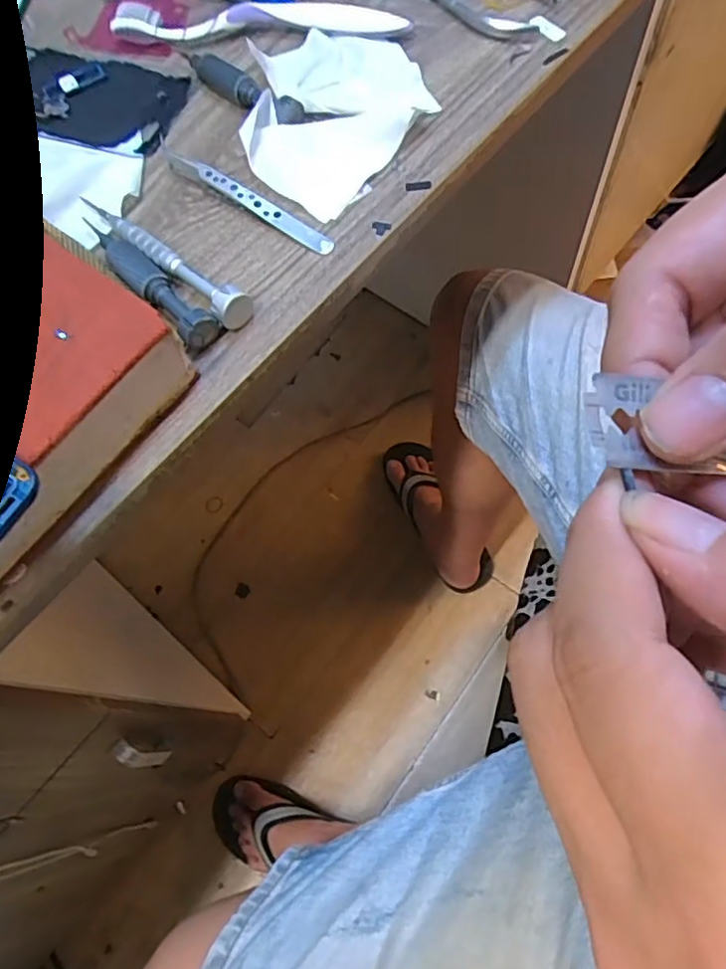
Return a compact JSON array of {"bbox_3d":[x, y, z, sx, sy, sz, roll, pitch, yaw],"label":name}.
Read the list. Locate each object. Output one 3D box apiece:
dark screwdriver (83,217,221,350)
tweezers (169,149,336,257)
[{"bbox_3d":[-0.107,-0.102,0.299,0.017,0.015,0.099,-42,70,-11],"label":"dark screwdriver"},{"bbox_3d":[-0.062,-0.148,0.318,0.113,0.011,0.010,33,75,17],"label":"tweezers"}]

